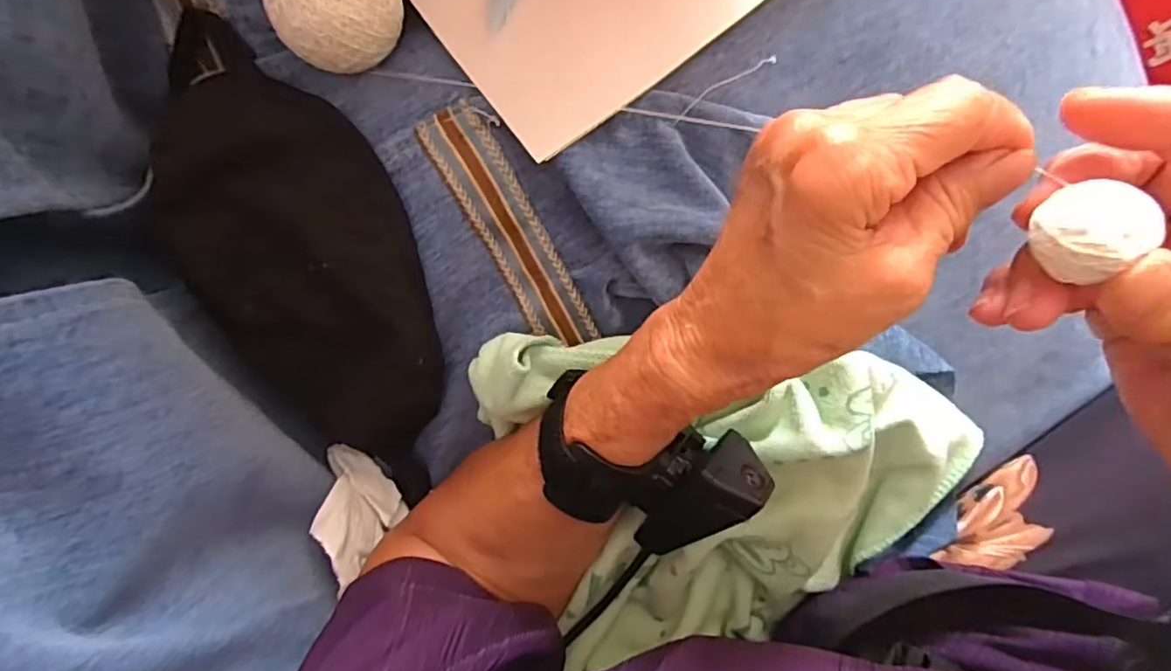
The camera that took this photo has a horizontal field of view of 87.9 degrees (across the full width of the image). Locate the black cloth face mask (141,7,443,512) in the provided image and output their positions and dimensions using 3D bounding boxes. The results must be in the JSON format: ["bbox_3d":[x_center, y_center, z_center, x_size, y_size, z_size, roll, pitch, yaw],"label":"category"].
[{"bbox_3d":[-0.130,-0.023,0.295,0.111,0.039,0.230,-15,108,20],"label":"black cloth face mask"}]

